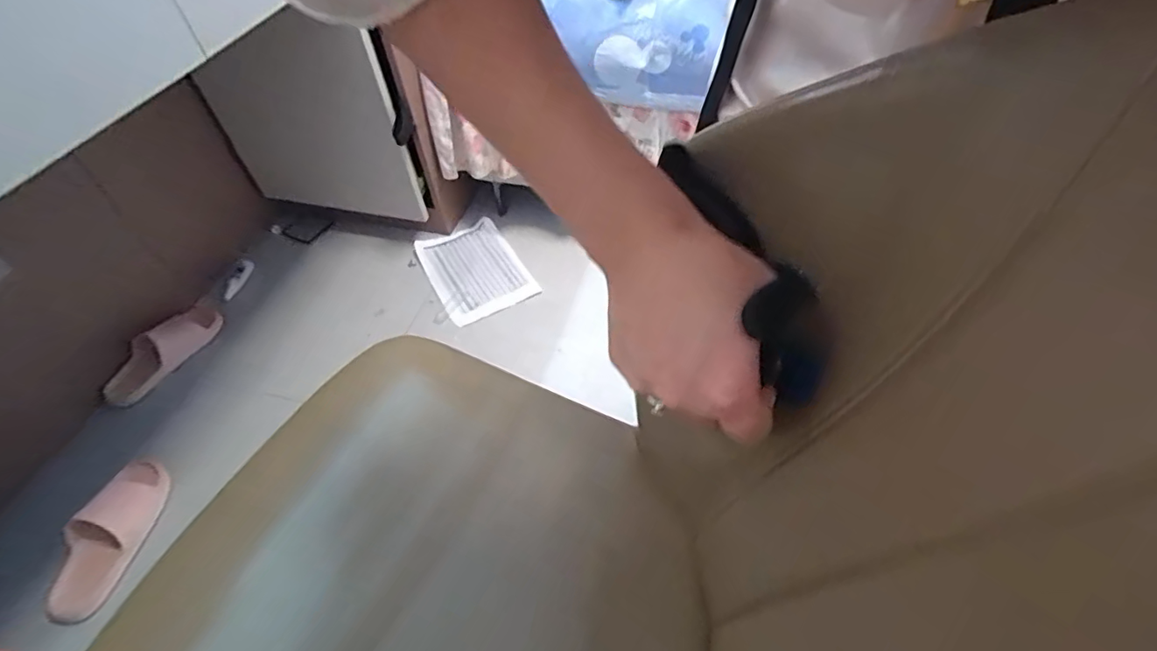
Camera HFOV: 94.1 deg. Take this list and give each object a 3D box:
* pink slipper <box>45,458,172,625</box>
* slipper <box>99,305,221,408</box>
[{"bbox_3d":[-0.783,0.347,0.893,0.105,0.070,0.255,34,50,-25],"label":"pink slipper"},{"bbox_3d":[-0.892,0.056,1.152,0.057,0.101,0.265,-17,35,49],"label":"slipper"}]

